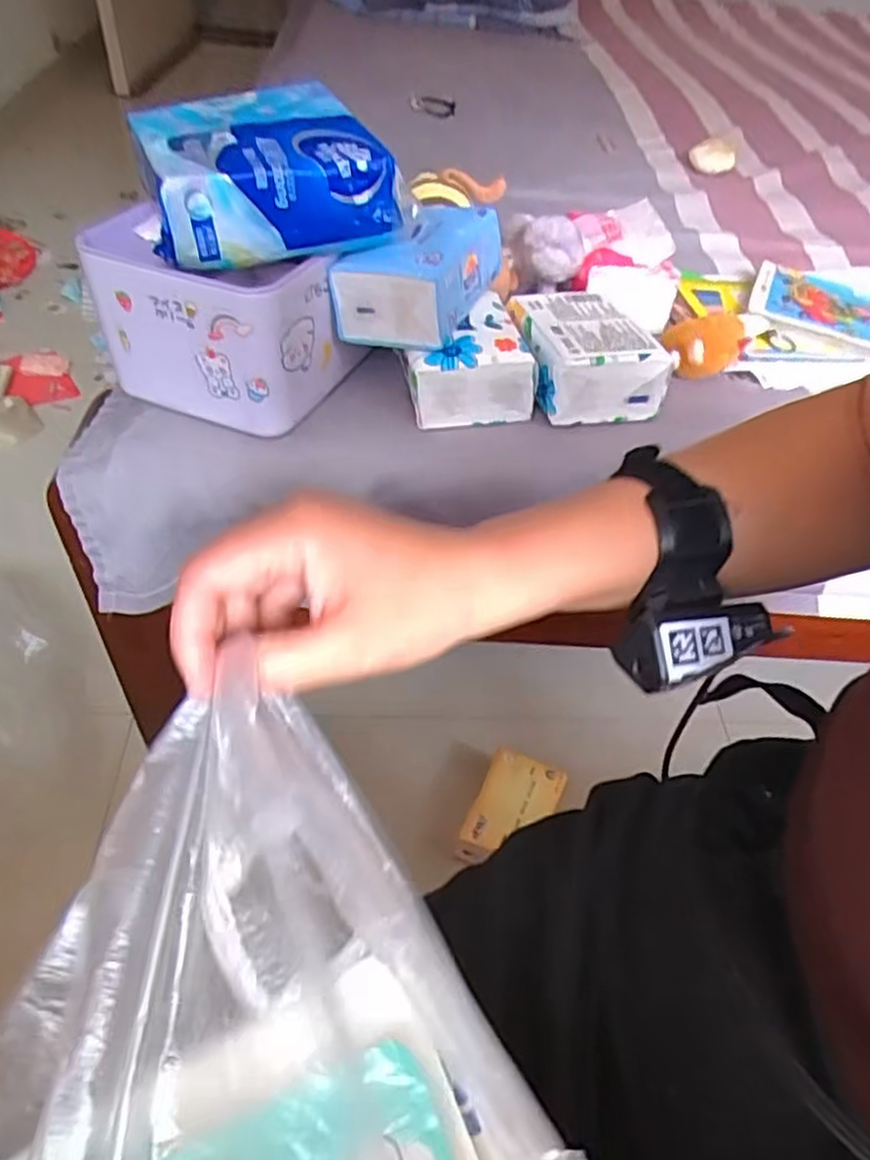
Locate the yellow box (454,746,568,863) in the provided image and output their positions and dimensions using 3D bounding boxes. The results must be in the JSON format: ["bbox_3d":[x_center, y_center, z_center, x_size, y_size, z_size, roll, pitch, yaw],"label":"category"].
[{"bbox_3d":[0.091,0.288,0.888,0.091,0.072,0.146,23,50,13],"label":"yellow box"}]

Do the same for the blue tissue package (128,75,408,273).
[{"bbox_3d":[-0.121,-0.283,0.507,0.155,0.067,0.122,-15,52,-19],"label":"blue tissue package"}]

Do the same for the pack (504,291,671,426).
[{"bbox_3d":[0.121,-0.189,0.608,0.103,0.063,0.127,-5,50,-11],"label":"pack"}]

